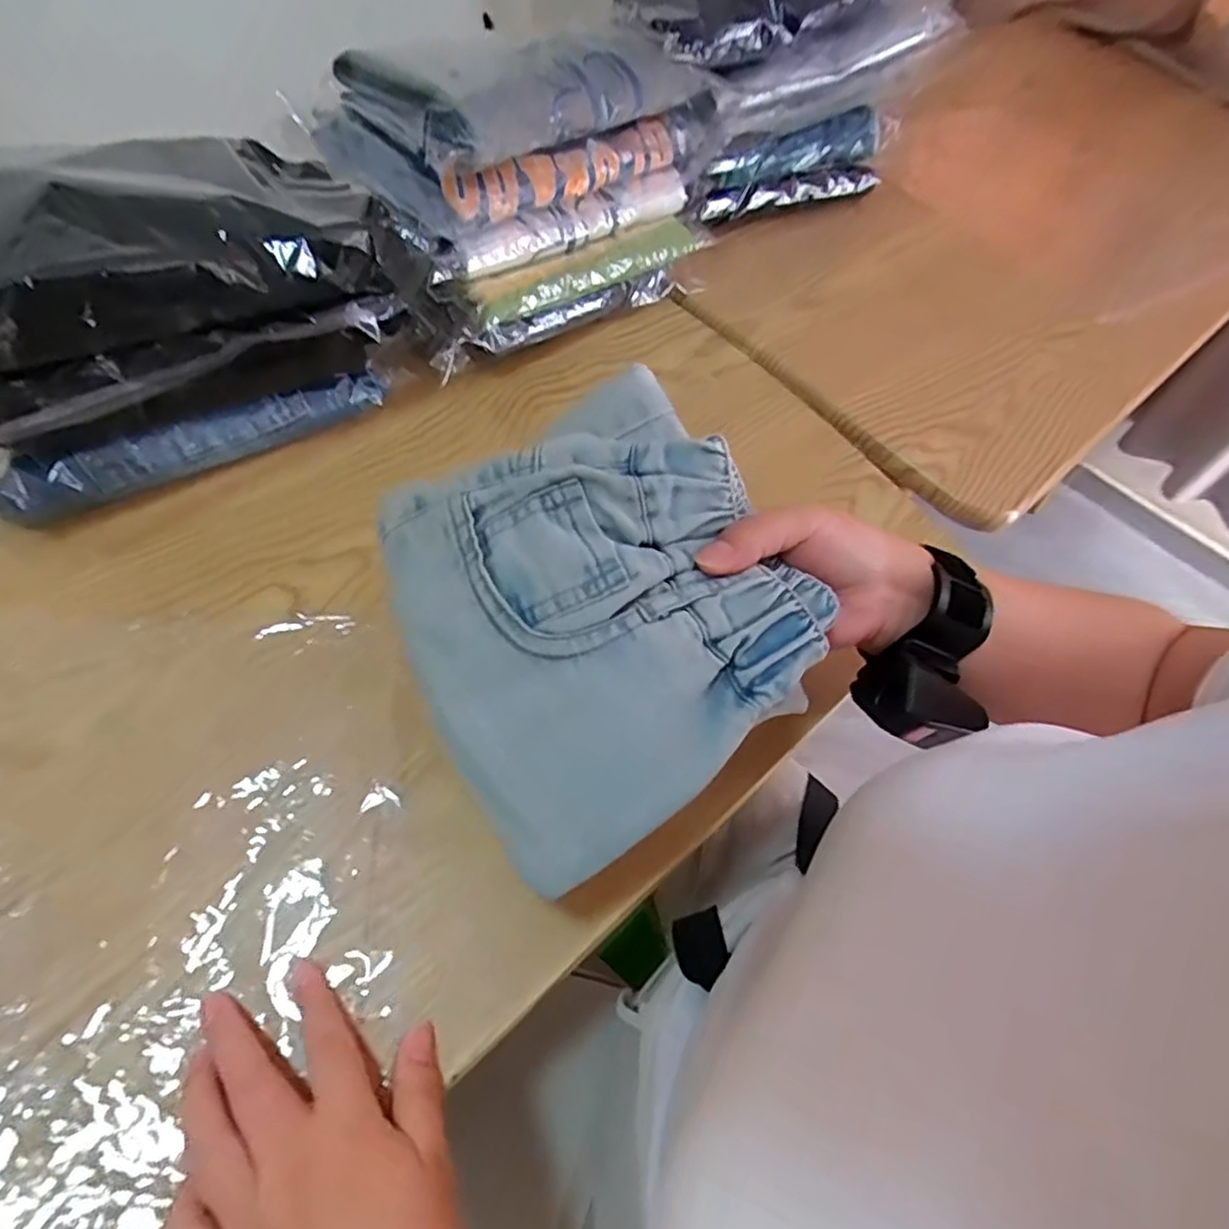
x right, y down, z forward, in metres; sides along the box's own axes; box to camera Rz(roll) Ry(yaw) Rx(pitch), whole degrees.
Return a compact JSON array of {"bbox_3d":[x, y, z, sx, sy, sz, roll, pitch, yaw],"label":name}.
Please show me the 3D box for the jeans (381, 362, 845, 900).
[{"bbox_3d":[-0.008,-0.003,0.300,0.164,0.040,0.183,-33,79,-2],"label":"jeans"}]

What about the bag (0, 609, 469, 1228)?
[{"bbox_3d":[-0.291,0.116,0.294,0.413,0.053,0.285,2,54,-15],"label":"bag"}]

